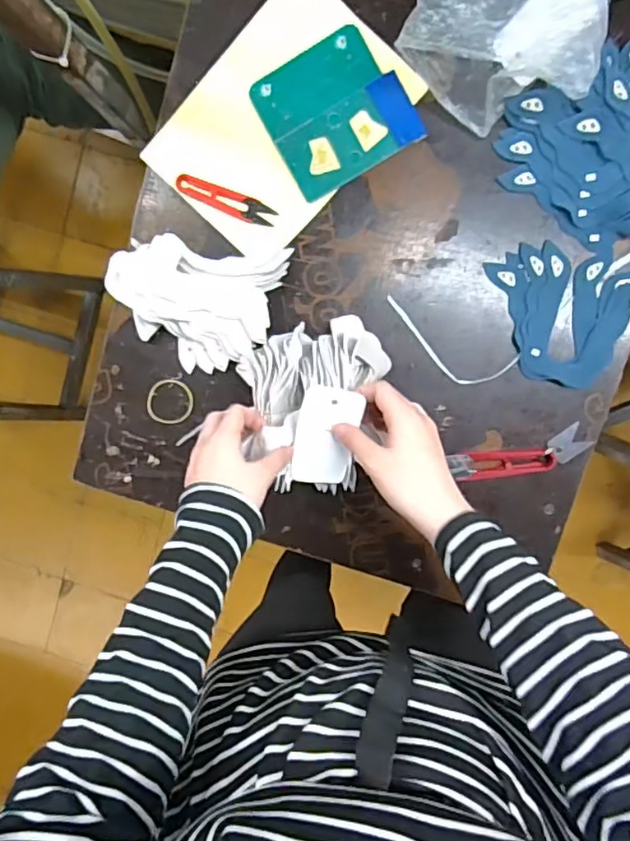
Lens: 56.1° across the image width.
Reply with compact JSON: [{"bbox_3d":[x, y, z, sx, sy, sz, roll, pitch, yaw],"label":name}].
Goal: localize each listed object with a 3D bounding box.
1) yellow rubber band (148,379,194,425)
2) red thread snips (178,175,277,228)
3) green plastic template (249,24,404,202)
[{"bbox_3d":[-0.149,-0.019,0.611,0.047,0.004,0.046,0,96,4],"label":"yellow rubber band"},{"bbox_3d":[-0.087,-0.214,0.575,0.099,0.005,0.021,22,97,1],"label":"red thread snips"},{"bbox_3d":[0.015,-0.289,0.560,0.114,0.005,0.119,-29,97,4],"label":"green plastic template"}]

